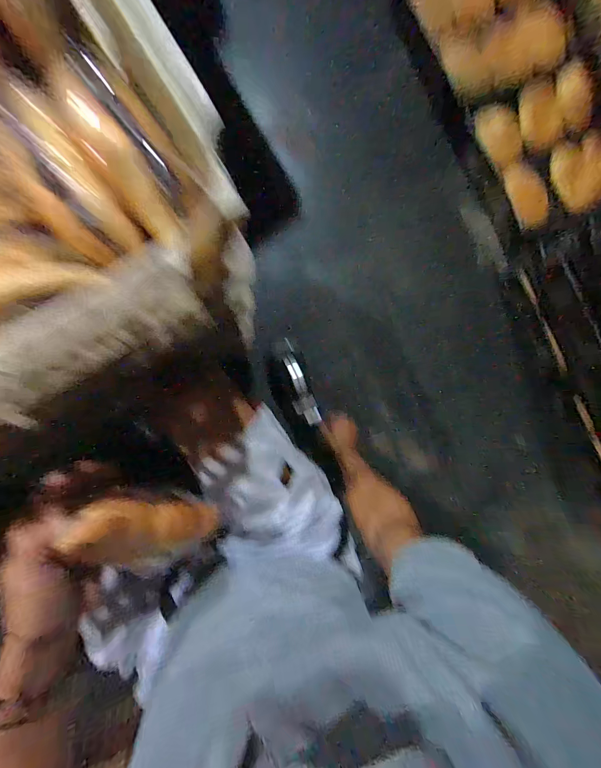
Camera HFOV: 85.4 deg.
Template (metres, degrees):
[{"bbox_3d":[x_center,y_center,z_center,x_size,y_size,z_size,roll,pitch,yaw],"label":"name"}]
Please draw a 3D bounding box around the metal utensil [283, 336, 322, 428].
[{"bbox_3d":[-0.005,-0.002,0.743,0.045,0.029,0.195,-18,93,-10],"label":"metal utensil"}]

